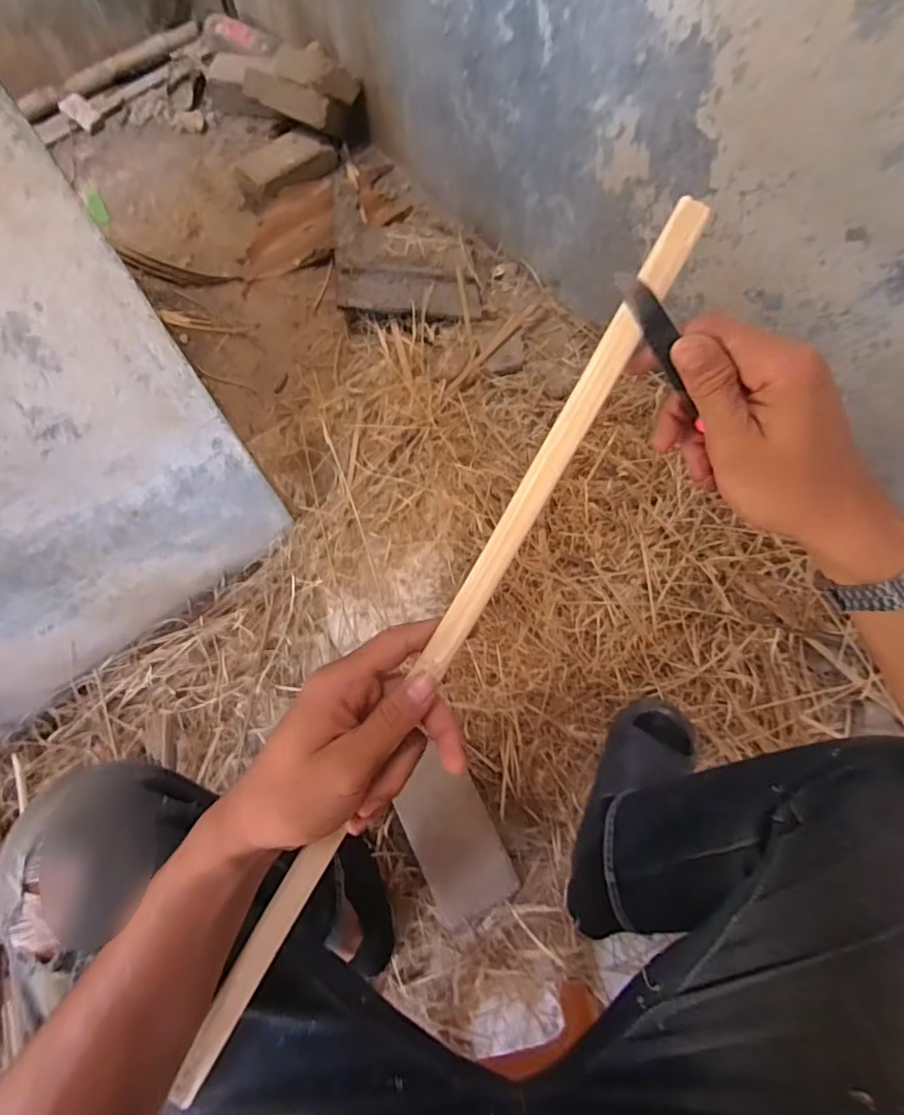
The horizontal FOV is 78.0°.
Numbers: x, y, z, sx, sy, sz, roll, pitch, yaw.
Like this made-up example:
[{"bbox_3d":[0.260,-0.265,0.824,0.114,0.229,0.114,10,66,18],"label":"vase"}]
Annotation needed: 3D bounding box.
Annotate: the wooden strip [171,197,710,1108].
[{"bbox_3d":[-0.014,0.066,0.309,0.021,0.013,0.559,31,94,10],"label":"wooden strip"}]

